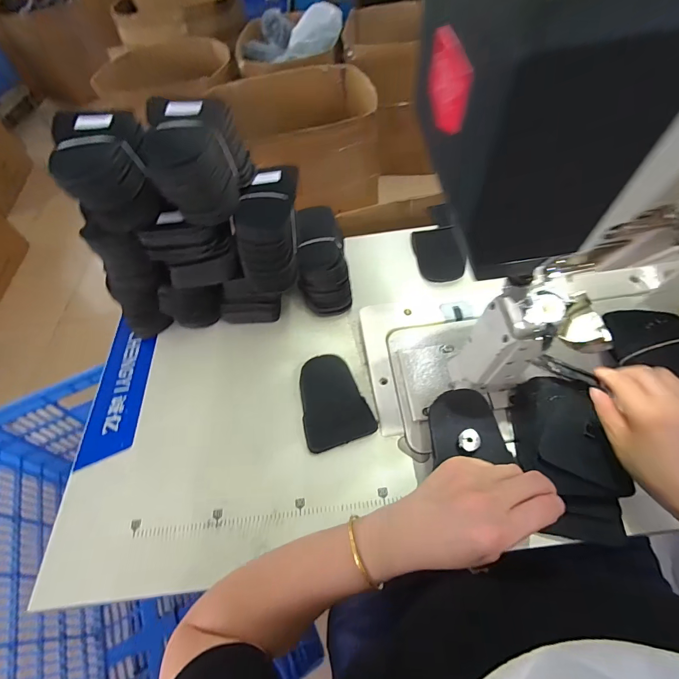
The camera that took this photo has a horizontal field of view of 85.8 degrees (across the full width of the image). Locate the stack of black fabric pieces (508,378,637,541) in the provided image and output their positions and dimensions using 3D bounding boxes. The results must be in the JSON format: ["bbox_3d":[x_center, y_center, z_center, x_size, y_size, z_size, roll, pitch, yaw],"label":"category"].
[{"bbox_3d":[0.260,0.130,0.419,0.094,0.035,0.173,2,56,5],"label":"stack of black fabric pieces"}]

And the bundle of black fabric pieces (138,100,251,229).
[{"bbox_3d":[-0.173,-0.220,0.450,0.095,0.097,0.108,-3,54,5],"label":"bundle of black fabric pieces"}]

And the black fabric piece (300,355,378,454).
[{"bbox_3d":[-0.013,0.082,0.509,0.091,0.008,0.131,-19,54,-6],"label":"black fabric piece"}]

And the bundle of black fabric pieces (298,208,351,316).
[{"bbox_3d":[-0.022,-0.120,0.592,0.083,0.105,0.129,-6,54,3],"label":"bundle of black fabric pieces"}]

